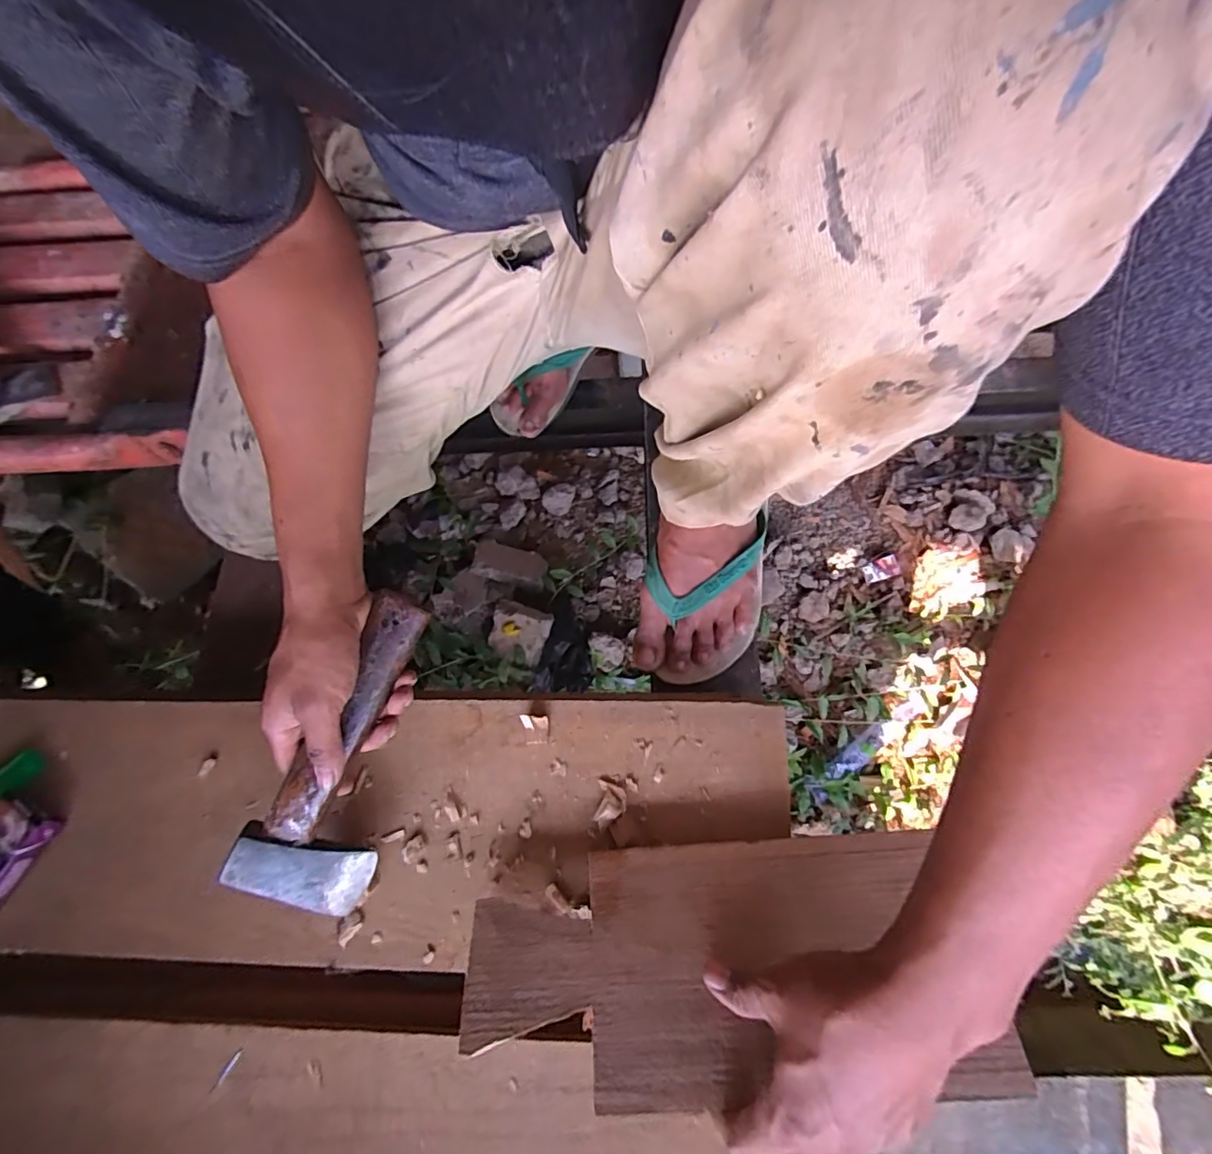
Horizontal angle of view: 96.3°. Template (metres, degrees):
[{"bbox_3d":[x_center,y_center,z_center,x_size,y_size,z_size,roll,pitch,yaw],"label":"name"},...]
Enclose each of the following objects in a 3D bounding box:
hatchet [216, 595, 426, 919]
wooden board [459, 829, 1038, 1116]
[{"bbox_3d":[-0.204,0.124,0.401,0.096,0.038,0.235,12,91,-20],"label":"hatchet"},{"bbox_3d":[0.069,0.248,0.351,0.317,0.018,0.137,-6,51,3],"label":"wooden board"}]

